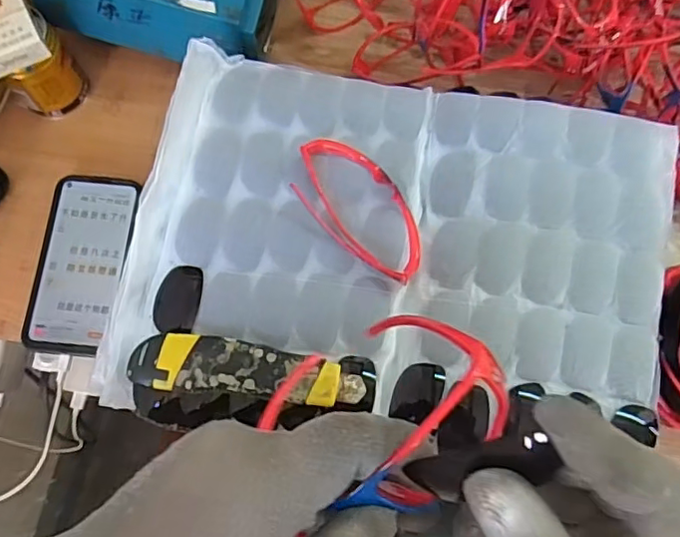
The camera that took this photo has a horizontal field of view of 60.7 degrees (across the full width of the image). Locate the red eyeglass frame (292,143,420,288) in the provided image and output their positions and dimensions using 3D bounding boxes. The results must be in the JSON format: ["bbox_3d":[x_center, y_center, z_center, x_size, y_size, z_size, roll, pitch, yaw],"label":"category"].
[{"bbox_3d":[0.016,-0.046,0.432,0.123,0.025,0.061,43,79,10],"label":"red eyeglass frame"}]

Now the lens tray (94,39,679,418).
[{"bbox_3d":[0.049,-0.024,0.436,0.380,0.028,0.257,9,75,2],"label":"lens tray"}]

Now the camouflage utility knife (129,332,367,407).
[{"bbox_3d":[-0.063,0.070,0.403,0.155,0.022,0.038,6,75,1],"label":"camouflage utility knife"}]

